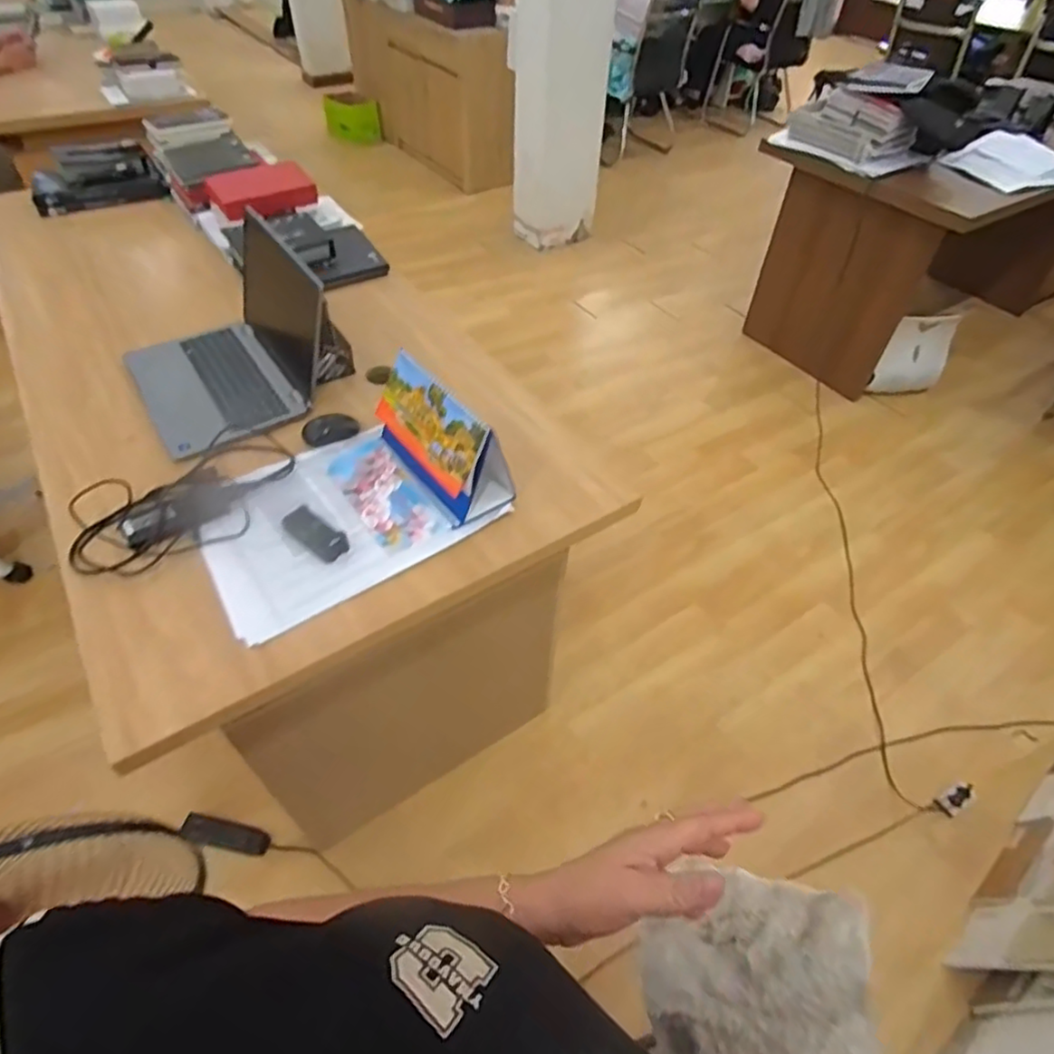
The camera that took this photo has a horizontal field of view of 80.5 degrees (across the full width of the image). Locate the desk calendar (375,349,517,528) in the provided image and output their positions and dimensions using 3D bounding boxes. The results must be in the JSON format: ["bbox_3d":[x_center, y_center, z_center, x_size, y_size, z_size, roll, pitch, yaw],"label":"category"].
[{"bbox_3d":[-0.129,-0.147,0.965,0.115,0.155,0.243,-28,55,-24],"label":"desk calendar"}]

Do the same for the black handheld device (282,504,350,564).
[{"bbox_3d":[-0.313,0.009,0.922,0.113,0.016,0.047,32,57,21],"label":"black handheld device"}]

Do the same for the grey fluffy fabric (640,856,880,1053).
[{"bbox_3d":[0.162,0.323,0.446,0.156,0.040,0.141,-8,39,30],"label":"grey fluffy fabric"}]

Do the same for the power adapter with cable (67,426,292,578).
[{"bbox_3d":[-0.516,-0.045,0.944,0.195,0.038,0.337,34,58,22],"label":"power adapter with cable"}]

